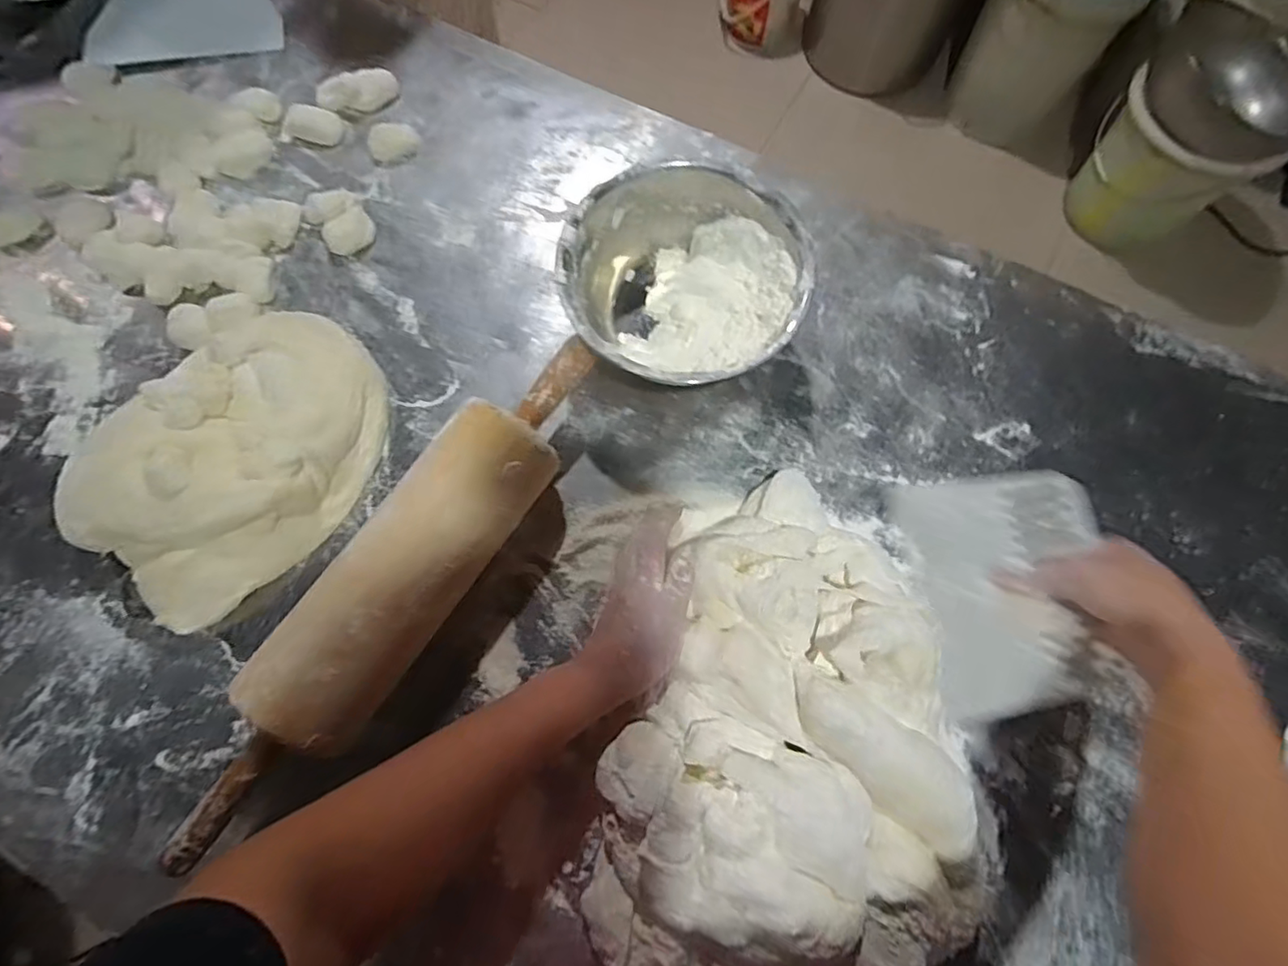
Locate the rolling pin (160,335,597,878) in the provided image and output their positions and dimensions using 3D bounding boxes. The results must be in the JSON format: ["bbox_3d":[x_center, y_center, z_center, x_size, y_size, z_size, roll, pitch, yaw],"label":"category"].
[{"bbox_3d":[-0.158,0.056,0.398,0.071,0.071,0.412,32,74,9],"label":"rolling pin"}]

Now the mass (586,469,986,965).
[{"bbox_3d":[0.082,0.145,0.381,0.222,0.080,0.298,-2,73,-2],"label":"mass"}]

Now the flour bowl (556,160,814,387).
[{"bbox_3d":[0.028,-0.163,0.498,0.184,0.086,0.180,0,72,-1],"label":"flour bowl"}]

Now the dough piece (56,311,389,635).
[{"bbox_3d":[-0.308,-0.027,0.454,0.170,0.060,0.240,36,75,10],"label":"dough piece"}]

